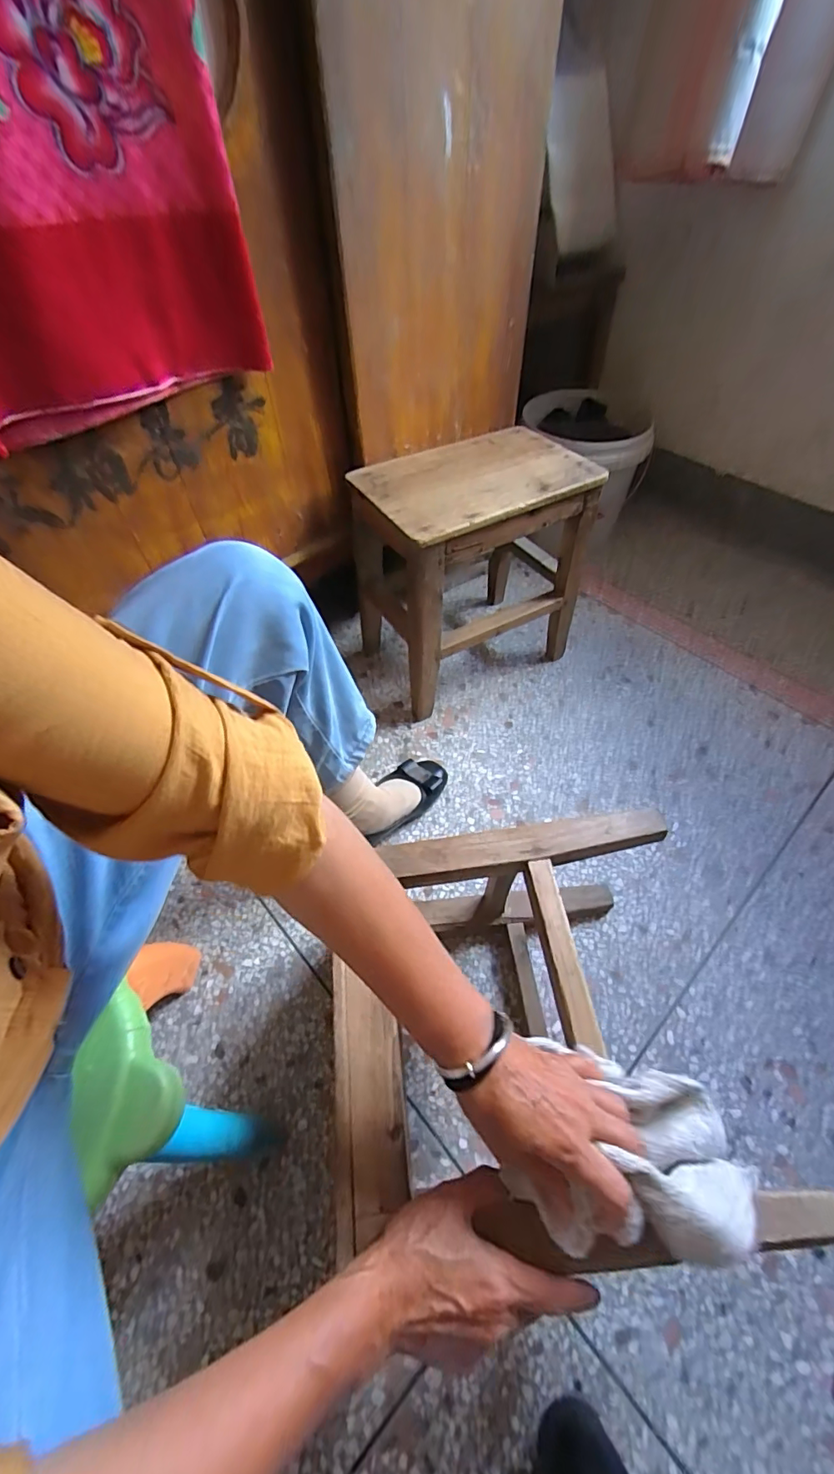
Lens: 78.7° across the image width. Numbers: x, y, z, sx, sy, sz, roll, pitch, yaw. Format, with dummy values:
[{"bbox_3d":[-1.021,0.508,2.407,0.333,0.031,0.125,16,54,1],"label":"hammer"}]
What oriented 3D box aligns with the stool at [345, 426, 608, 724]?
[{"bbox_3d":[0.083,-0.264,0.844,0.322,0.339,0.224,-25,56,-17],"label":"stool"}]

